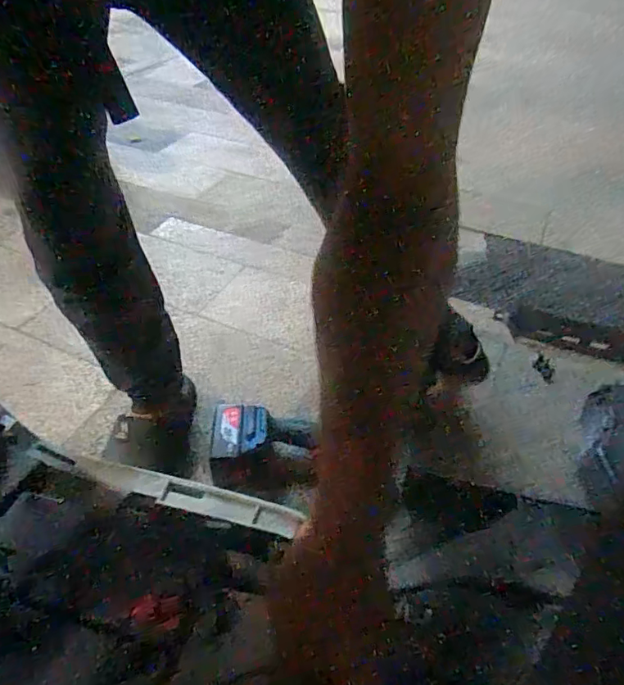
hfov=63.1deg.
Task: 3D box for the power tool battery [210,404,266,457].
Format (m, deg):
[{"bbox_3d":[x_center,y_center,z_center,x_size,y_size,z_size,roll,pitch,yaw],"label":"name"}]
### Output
[{"bbox_3d":[-0.110,0.136,0.768,0.077,0.029,0.082,2,60,-7],"label":"power tool battery"}]

